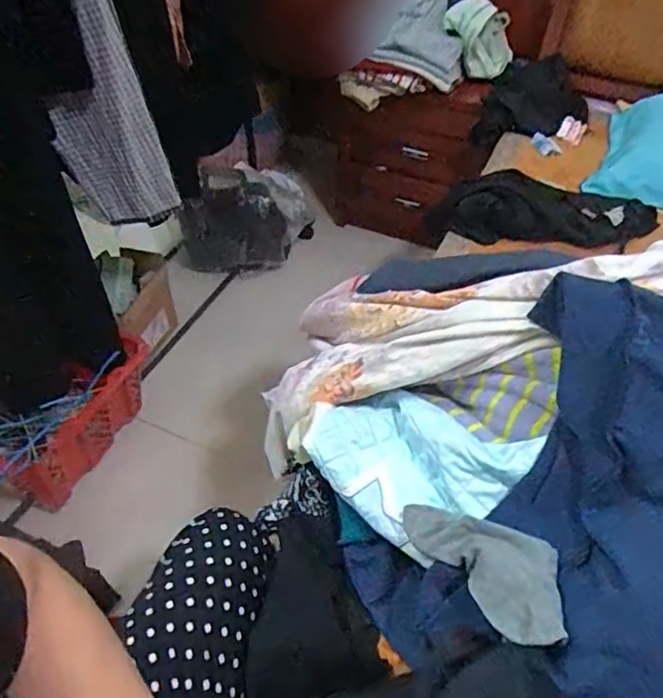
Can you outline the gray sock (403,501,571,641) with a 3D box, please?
[{"bbox_3d":[0.157,0.214,0.607,0.091,0.047,0.187,-30,53,-28],"label":"gray sock"}]

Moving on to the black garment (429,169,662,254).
[{"bbox_3d":[0.443,-0.284,1.236,0.444,0.075,0.180,12,46,10],"label":"black garment"}]

